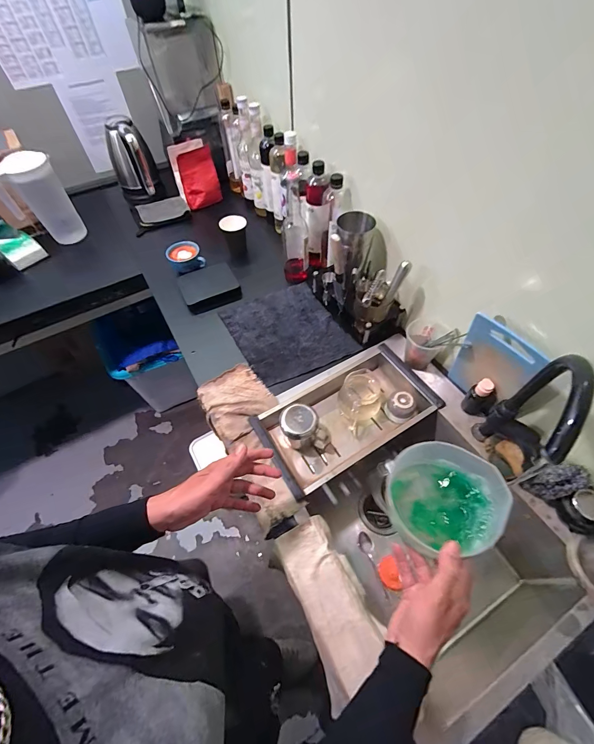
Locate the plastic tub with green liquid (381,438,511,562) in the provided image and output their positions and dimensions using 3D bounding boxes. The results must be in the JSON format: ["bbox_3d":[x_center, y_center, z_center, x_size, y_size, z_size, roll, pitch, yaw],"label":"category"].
[{"bbox_3d":[0.213,0.178,0.460,0.145,0.079,0.137,-1,56,1],"label":"plastic tub with green liquid"}]

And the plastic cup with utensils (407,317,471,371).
[{"bbox_3d":[0.297,-0.061,0.718,0.089,0.143,0.104,8,56,7],"label":"plastic cup with utensils"}]

